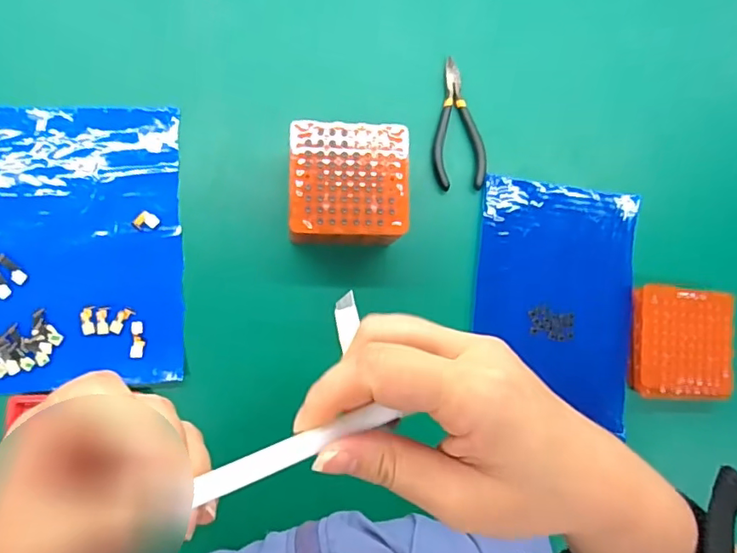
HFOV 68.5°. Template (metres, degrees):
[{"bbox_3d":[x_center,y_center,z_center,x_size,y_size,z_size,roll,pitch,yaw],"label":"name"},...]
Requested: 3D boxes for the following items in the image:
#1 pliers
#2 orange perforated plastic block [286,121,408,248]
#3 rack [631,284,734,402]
[{"bbox_3d":[0.079,-0.135,0.482,0.046,0.007,0.115,-2,86,-7],"label":"pliers"},{"bbox_3d":[-0.017,-0.069,0.437,0.089,0.064,0.090,1,86,-7],"label":"orange perforated plastic block"},{"bbox_3d":[0.278,0.059,0.482,0.085,0.025,0.097,4,85,-7],"label":"rack"}]

